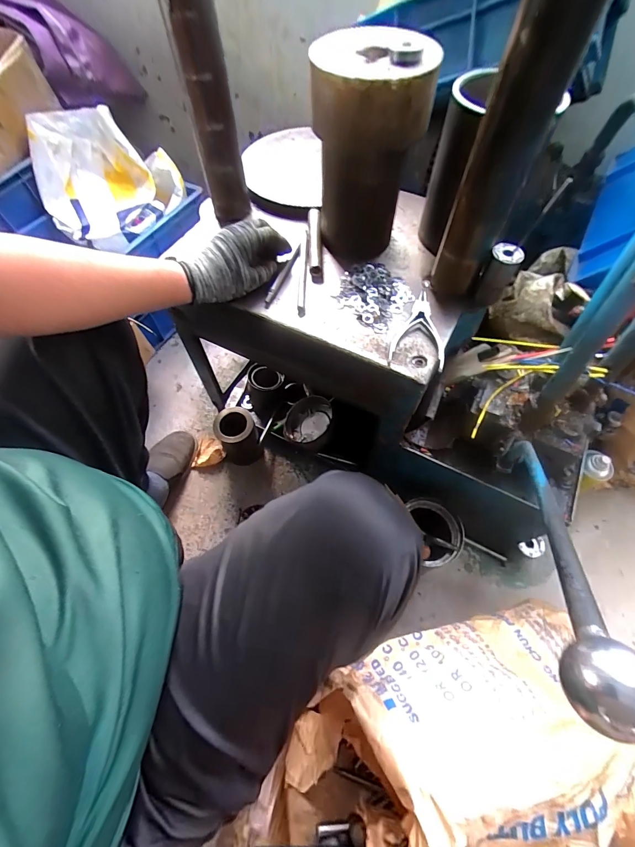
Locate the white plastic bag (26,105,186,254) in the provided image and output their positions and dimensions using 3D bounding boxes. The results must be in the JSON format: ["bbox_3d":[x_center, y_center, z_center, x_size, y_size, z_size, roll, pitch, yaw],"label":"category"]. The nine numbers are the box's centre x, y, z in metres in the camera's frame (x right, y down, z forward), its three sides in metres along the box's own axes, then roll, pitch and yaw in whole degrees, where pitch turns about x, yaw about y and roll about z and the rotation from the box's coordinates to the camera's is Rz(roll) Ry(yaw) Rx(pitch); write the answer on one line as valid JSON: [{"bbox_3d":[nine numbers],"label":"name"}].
[{"bbox_3d":[-0.534,-0.618,0.906,0.319,0.192,0.266,-33,67,-15],"label":"white plastic bag"}]

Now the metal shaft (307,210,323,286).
[{"bbox_3d":[-0.004,-0.284,0.570,0.021,0.025,0.149,-2,63,-1],"label":"metal shaft"}]

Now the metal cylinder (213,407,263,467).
[{"bbox_3d":[-0.182,0.034,0.833,0.089,0.132,0.092,-13,63,-6],"label":"metal cylinder"}]

